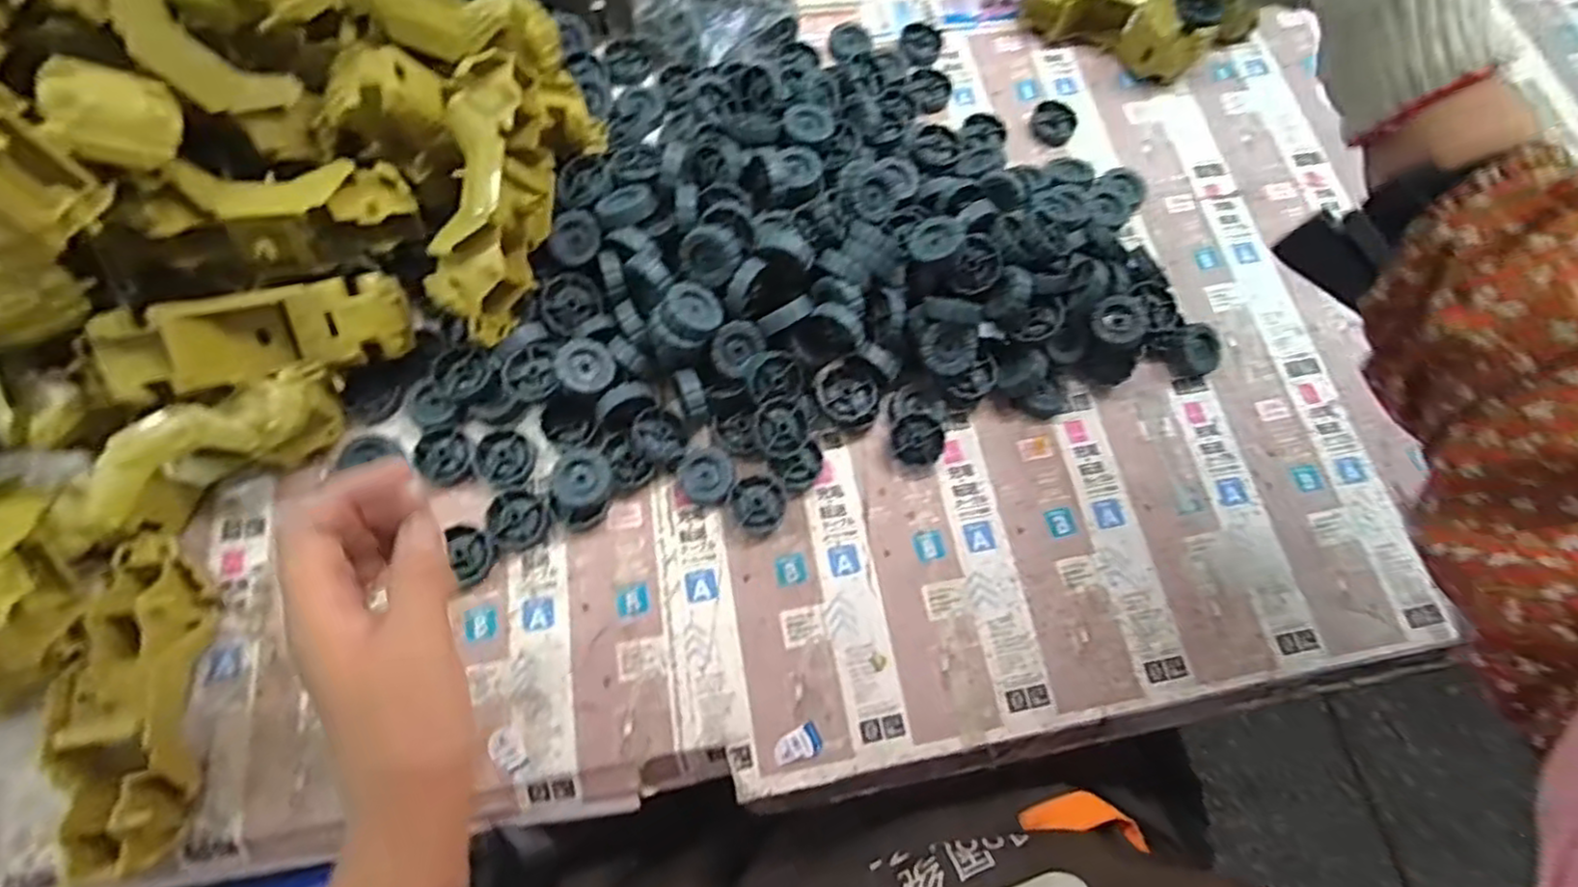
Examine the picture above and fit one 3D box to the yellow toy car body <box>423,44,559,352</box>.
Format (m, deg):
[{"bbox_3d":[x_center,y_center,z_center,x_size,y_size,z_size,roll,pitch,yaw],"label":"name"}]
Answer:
[{"bbox_3d":[-0.192,-0.157,0.452,0.058,0.058,0.178,5,95,0],"label":"yellow toy car body"}]

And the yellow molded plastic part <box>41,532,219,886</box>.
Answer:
[{"bbox_3d":[-0.373,0.147,0.401,0.055,0.053,0.180,-6,72,-4],"label":"yellow molded plastic part"}]

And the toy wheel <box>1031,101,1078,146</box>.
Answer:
[{"bbox_3d":[0.228,-0.276,0.591,0.037,0.012,0.037,0,71,-1],"label":"toy wheel"}]

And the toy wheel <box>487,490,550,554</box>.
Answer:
[{"bbox_3d":[-0.176,0.050,0.451,0.036,0.011,0.038,0,71,-1],"label":"toy wheel"}]

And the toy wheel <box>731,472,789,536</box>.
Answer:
[{"bbox_3d":[-0.019,0.040,0.464,0.036,0.012,0.041,-21,73,-8],"label":"toy wheel"}]

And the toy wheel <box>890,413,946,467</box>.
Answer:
[{"bbox_3d":[0.089,-0.002,0.475,0.035,0.009,0.035,1,103,4],"label":"toy wheel"}]

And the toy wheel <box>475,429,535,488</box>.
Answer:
[{"bbox_3d":[-0.191,0.009,0.464,0.036,0.010,0.038,0,71,-1],"label":"toy wheel"}]

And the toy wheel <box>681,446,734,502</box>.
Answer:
[{"bbox_3d":[-0.054,0.021,0.462,0.035,0.012,0.035,0,71,-1],"label":"toy wheel"}]

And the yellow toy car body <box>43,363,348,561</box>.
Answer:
[{"bbox_3d":[-0.368,0.007,0.440,0.167,0.061,0.055,-33,75,-12],"label":"yellow toy car body"}]

